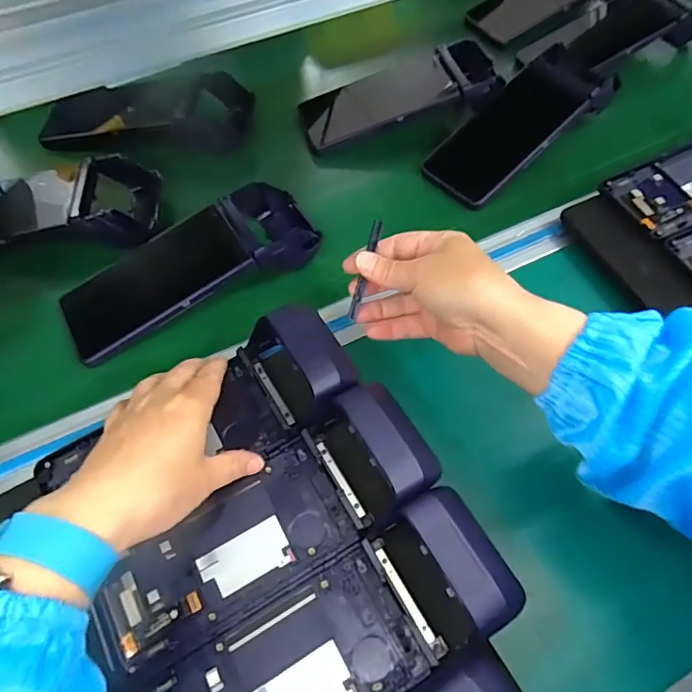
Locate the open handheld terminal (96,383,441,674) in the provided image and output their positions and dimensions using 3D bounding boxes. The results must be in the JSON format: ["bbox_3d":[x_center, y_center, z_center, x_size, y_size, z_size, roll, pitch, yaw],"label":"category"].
[{"bbox_3d":[-0.049,0.107,0.323,0.222,0.045,0.084,-27,62,-13],"label":"open handheld terminal"}]

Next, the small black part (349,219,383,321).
[{"bbox_3d":[0.014,-0.054,0.376,0.007,0.072,0.006,22,21,17],"label":"small black part"}]

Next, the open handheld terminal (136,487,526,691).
[{"bbox_3d":[-0.013,0.168,0.288,0.221,0.049,0.080,-27,62,-13],"label":"open handheld terminal"}]

